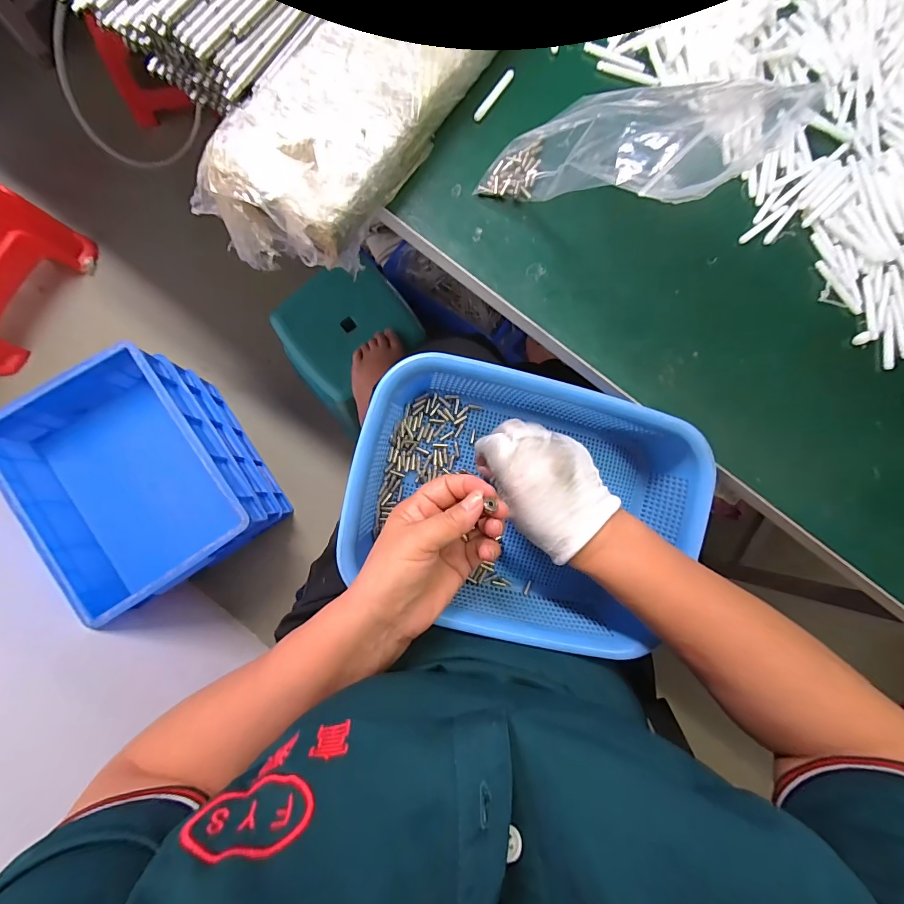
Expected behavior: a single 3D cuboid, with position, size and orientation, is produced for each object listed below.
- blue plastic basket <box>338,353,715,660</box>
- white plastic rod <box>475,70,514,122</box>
[{"bbox_3d":[0.062,0.051,0.354,0.285,0.097,0.206,14,84,-2],"label":"blue plastic basket"},{"bbox_3d":[0.037,-0.319,0.359,0.008,0.005,0.057,35,84,0],"label":"white plastic rod"}]

